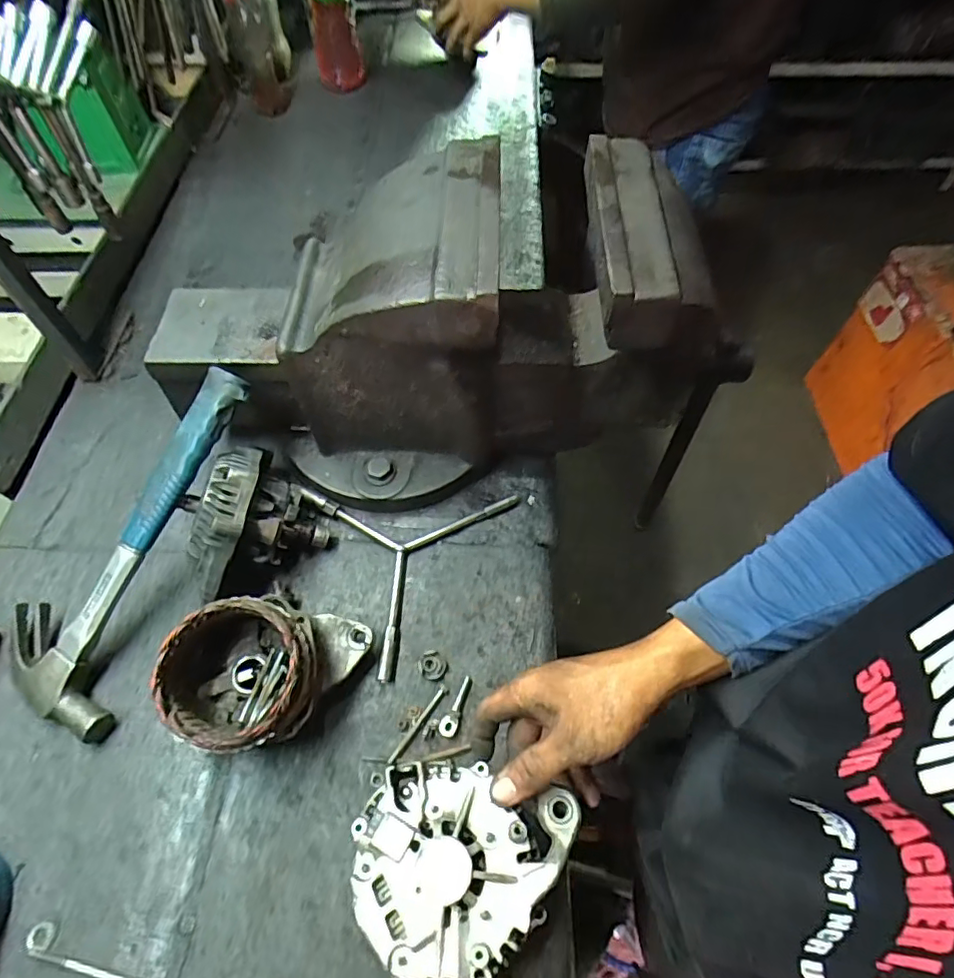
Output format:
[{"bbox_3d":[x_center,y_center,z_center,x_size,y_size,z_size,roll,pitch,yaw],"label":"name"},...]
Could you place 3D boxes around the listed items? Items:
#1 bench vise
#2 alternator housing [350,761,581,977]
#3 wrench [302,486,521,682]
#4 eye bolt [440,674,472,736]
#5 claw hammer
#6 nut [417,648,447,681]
[{"bbox_3d":[-0.035,-0.133,0.543,0.536,0.281,0.205,-6,58,-4],"label":"bench vise"},{"bbox_3d":[-0.019,0.245,0.375,0.129,0.038,0.124,24,61,15],"label":"alternator housing"},{"bbox_3d":[-0.100,0.052,0.581,0.195,0.019,0.221,27,62,16],"label":"wrench"},{"bbox_3d":[-0.020,0.193,0.503,0.016,0.007,0.053,14,59,9],"label":"eye bolt"},{"bbox_3d":[-0.299,0.043,0.503,0.121,0.031,0.328,28,88,17],"label":"claw hammer"},{"bbox_3d":[-0.042,0.164,0.521,0.026,0.009,0.024,0,58,0],"label":"nut"}]

